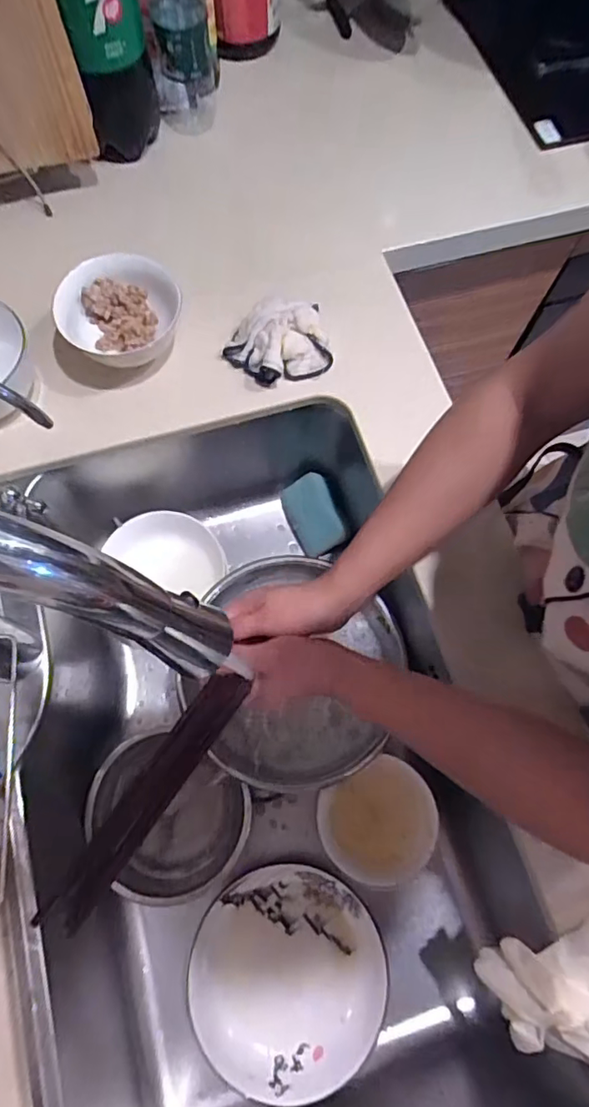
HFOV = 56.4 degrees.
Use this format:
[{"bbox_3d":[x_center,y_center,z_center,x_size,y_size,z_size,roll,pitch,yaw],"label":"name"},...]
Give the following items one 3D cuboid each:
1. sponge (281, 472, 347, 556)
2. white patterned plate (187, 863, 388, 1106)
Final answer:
[{"bbox_3d":[0.022,-0.051,0.725,0.071,0.016,0.099,-32,82,35],"label":"sponge"},{"bbox_3d":[-0.006,0.436,0.572,0.195,0.028,0.192,0,71,-1],"label":"white patterned plate"}]

